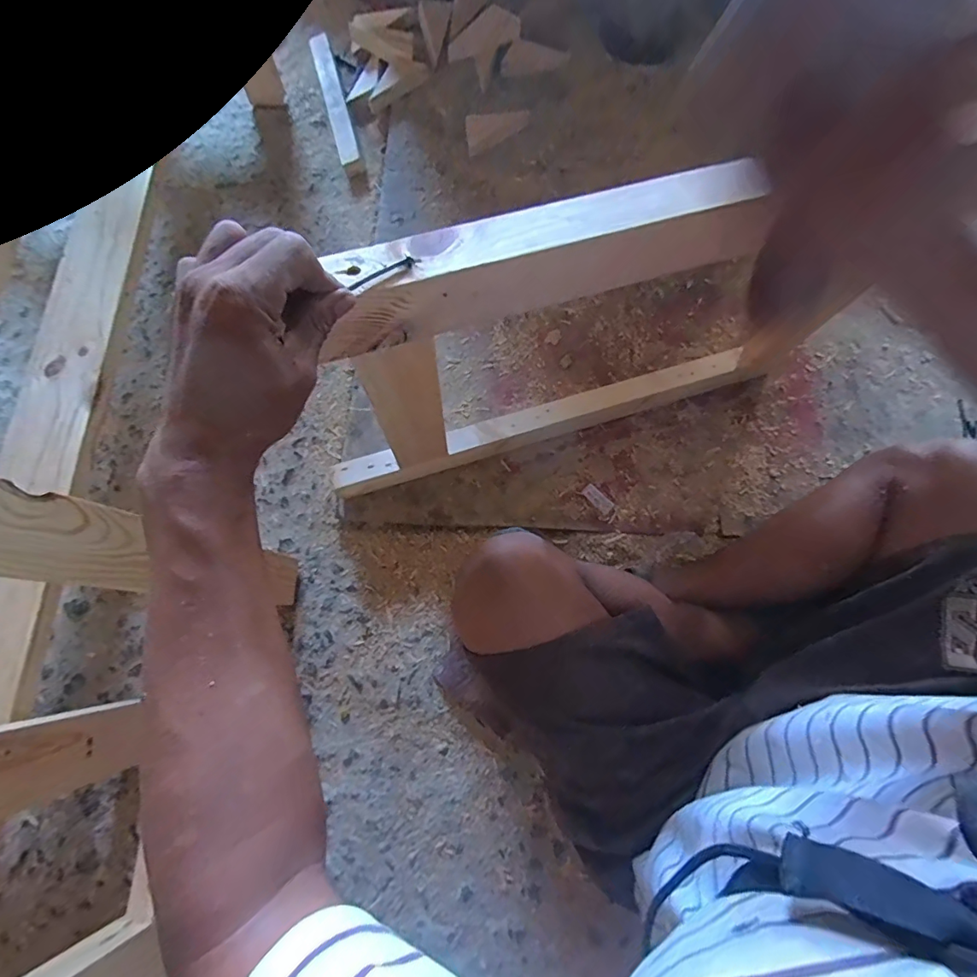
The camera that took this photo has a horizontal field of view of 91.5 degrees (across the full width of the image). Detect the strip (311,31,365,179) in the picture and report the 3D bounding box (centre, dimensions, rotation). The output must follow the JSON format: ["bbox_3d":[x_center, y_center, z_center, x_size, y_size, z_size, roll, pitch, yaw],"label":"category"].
[{"bbox_3d":[-0.293,-0.742,0.914,0.038,0.028,0.334,-15,75,-5],"label":"strip"}]

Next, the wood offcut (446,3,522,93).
[{"bbox_3d":[-0.007,-0.846,0.897,0.090,0.017,0.124,35,106,-9],"label":"wood offcut"}]

